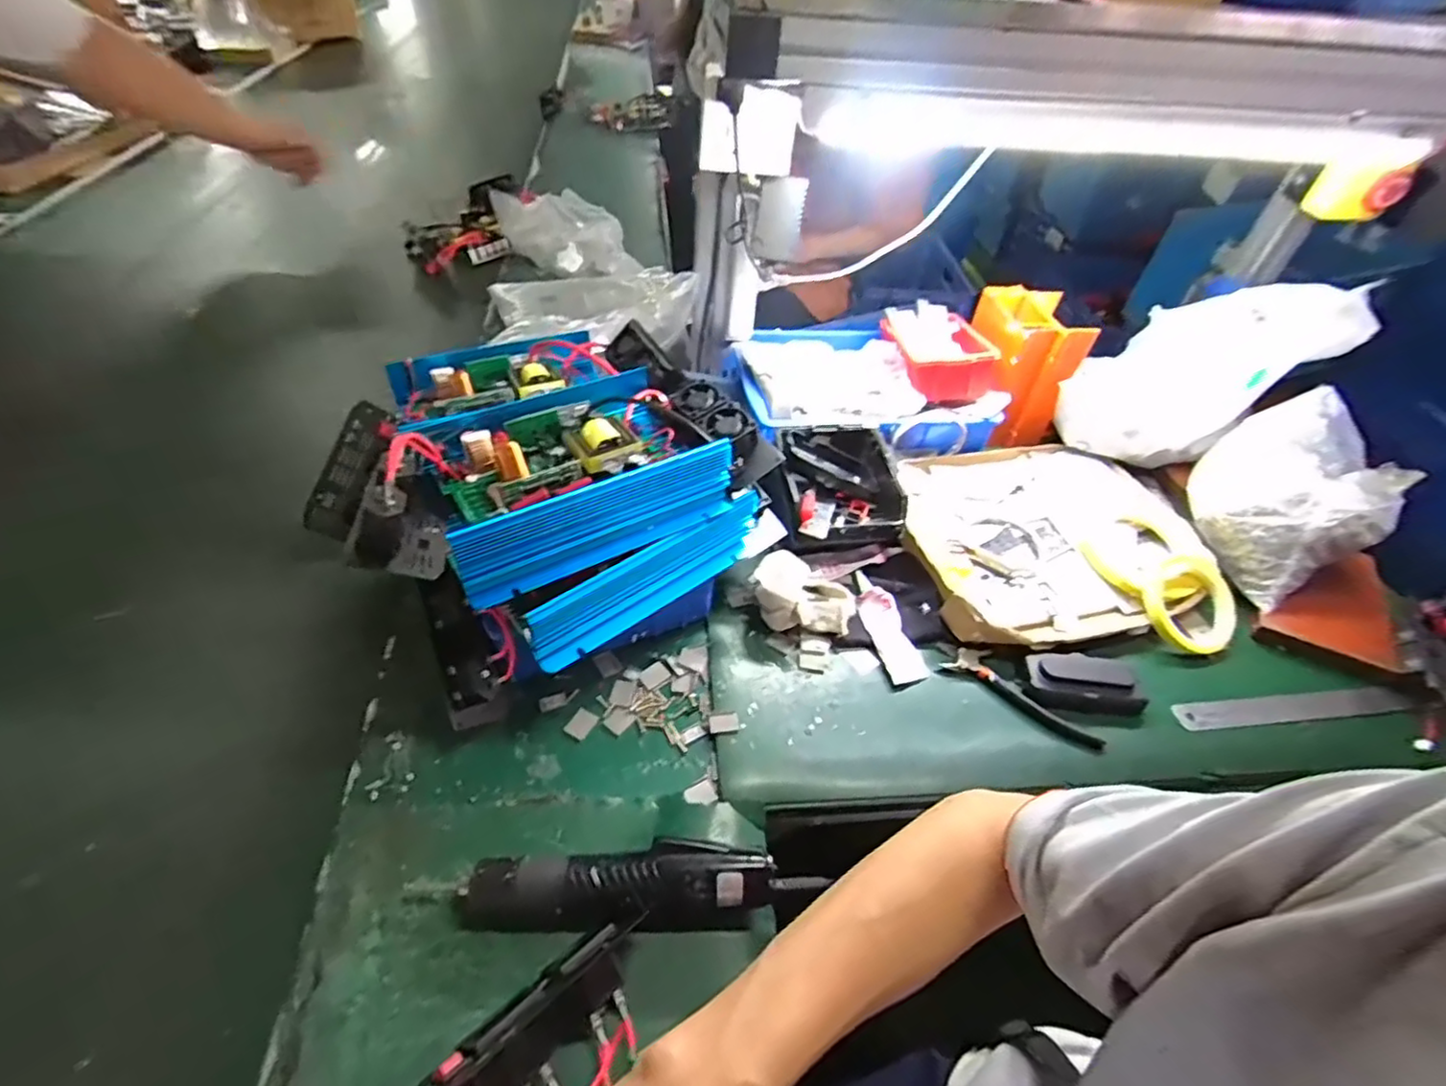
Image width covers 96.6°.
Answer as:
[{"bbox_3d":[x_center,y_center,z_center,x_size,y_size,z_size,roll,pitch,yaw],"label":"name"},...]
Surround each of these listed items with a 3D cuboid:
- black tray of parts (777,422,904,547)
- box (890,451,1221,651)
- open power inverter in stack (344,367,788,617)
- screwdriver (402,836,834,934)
[{"bbox_3d":[0.123,-0.061,0.686,0.126,0.058,0.142,-7,48,-13],"label":"black tray of parts"},{"bbox_3d":[0.341,-0.011,0.684,0.306,0.029,0.260,-3,47,-10],"label":"box"},{"bbox_3d":[-0.123,-0.066,0.507,0.304,0.069,0.167,-24,53,-26],"label":"open power inverter in stack"},{"bbox_3d":[-0.070,0.234,0.438,0.279,0.041,0.051,3,46,-3],"label":"screwdriver"}]

